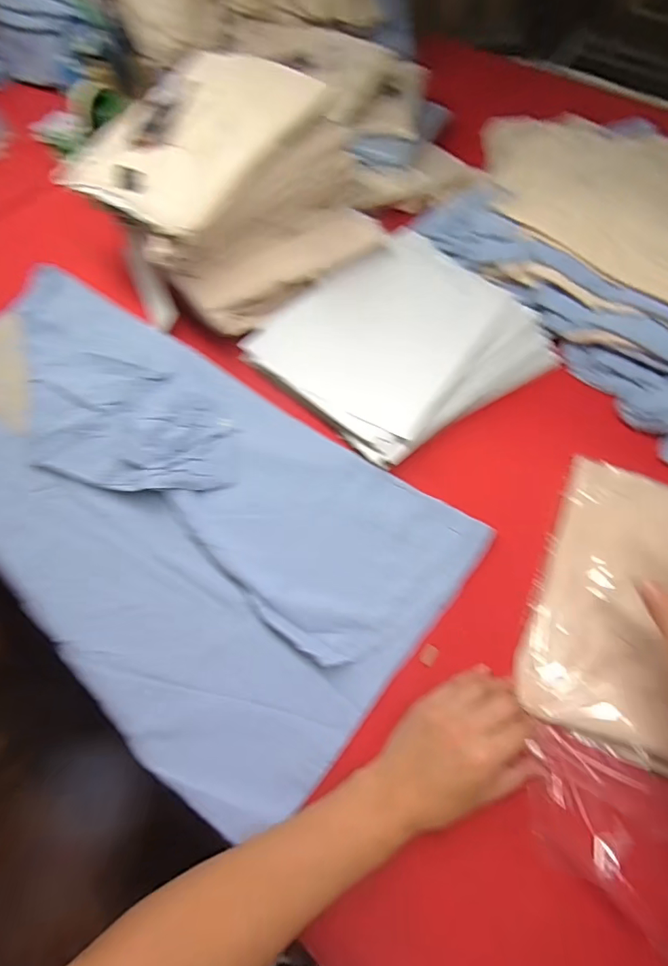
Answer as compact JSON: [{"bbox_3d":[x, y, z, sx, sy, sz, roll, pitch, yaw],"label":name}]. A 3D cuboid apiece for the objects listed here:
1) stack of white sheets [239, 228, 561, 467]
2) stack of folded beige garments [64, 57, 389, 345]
[{"bbox_3d":[0.082,-0.168,0.558,0.285,0.037,0.269,-39,68,-19],"label":"stack of white sheets"},{"bbox_3d":[-0.127,-0.355,0.568,0.277,0.149,0.289,-40,68,-19],"label":"stack of folded beige garments"}]

